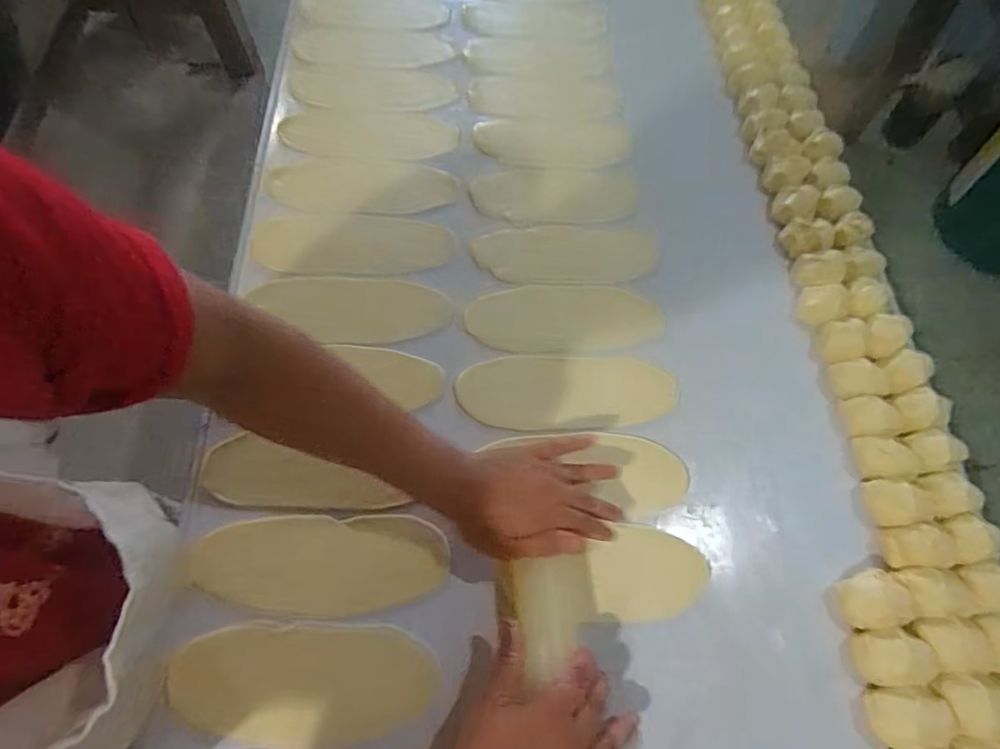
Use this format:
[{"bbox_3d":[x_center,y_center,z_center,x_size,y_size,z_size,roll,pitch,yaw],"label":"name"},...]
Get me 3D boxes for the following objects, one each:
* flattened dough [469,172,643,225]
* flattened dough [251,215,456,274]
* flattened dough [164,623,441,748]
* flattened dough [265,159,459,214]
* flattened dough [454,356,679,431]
[{"bbox_3d":[0.077,-0.232,0.752,0.218,0.015,0.089,-7,65,-4],"label":"flattened dough"},{"bbox_3d":[-0.174,-0.160,0.696,0.232,0.007,0.089,-2,65,-2],"label":"flattened dough"},{"bbox_3d":[-0.158,0.253,0.468,0.206,0.011,0.088,3,72,-2],"label":"flattened dough"},{"bbox_3d":[-0.178,-0.243,0.741,0.236,0.009,0.089,0,64,-1],"label":"flattened dough"},{"bbox_3d":[0.077,0.020,0.628,0.240,0.006,0.087,0,60,-7],"label":"flattened dough"}]

